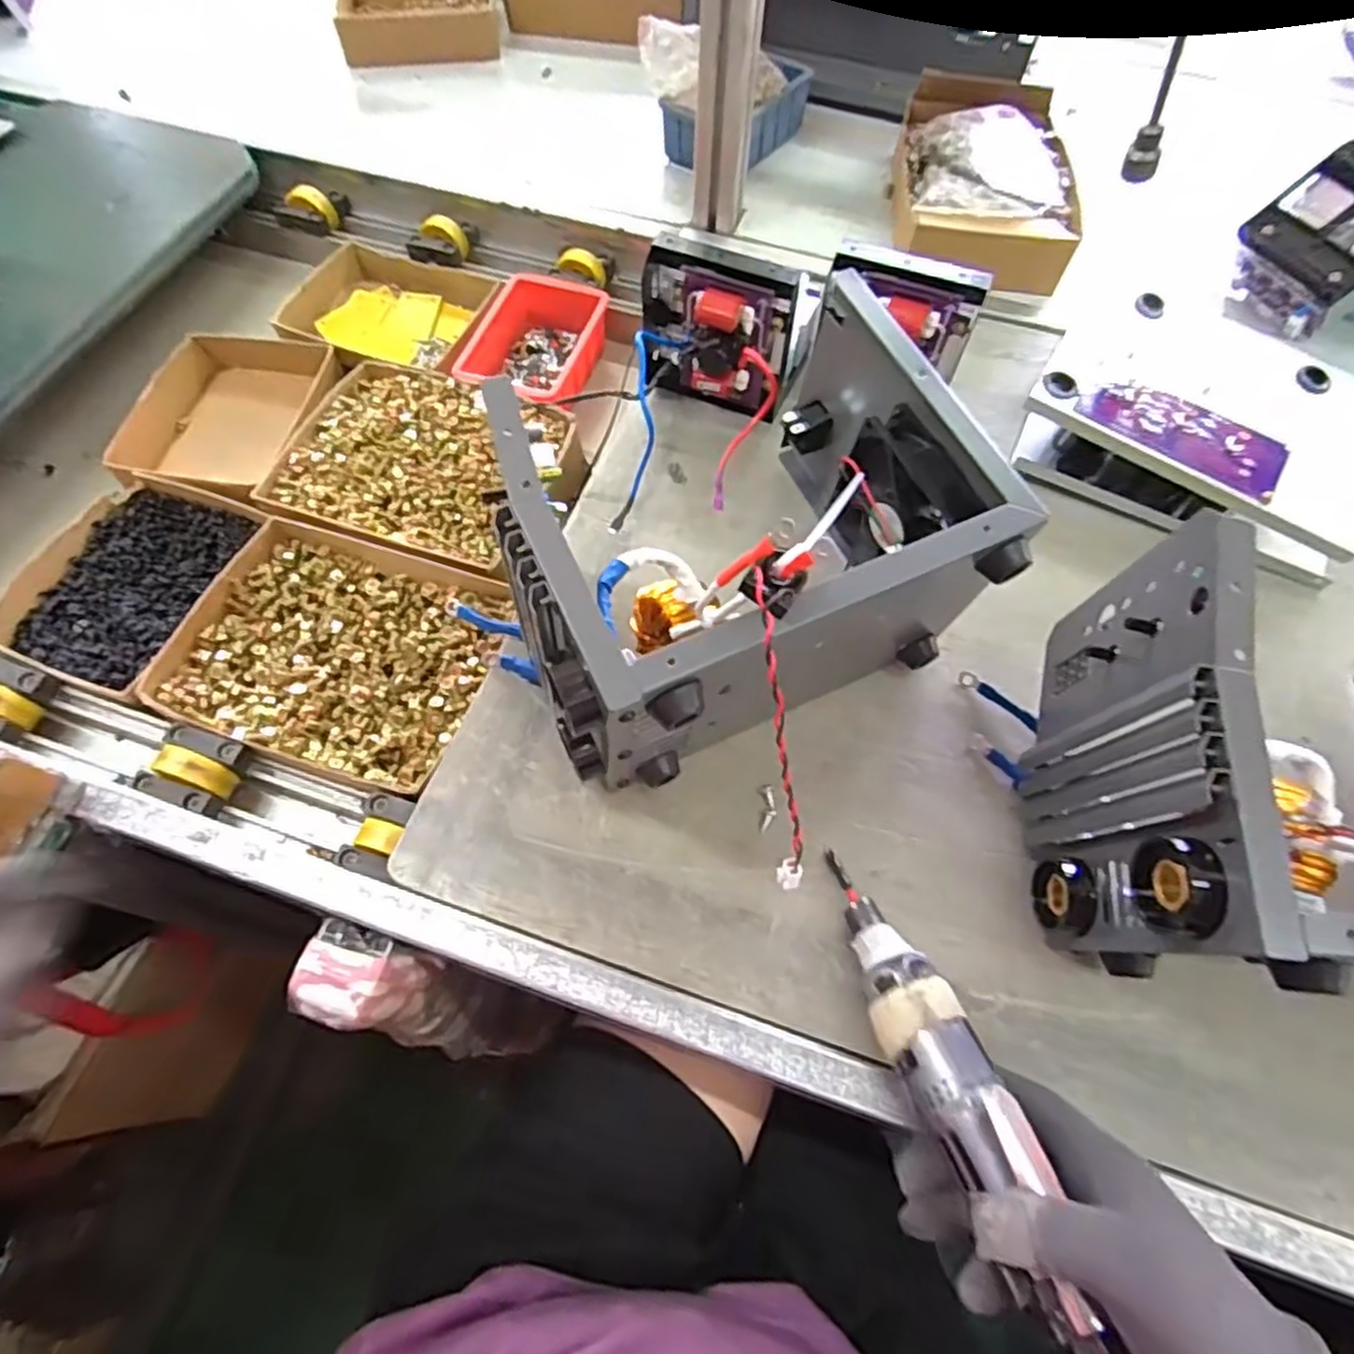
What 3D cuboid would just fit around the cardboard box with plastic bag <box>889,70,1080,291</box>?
[{"bbox_3d":[0.275,-0.443,0.662,0.154,0.072,0.226,10,62,3],"label":"cardboard box with plastic bag"}]

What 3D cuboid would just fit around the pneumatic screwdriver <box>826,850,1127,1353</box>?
[{"bbox_3d":[0.130,0.195,0.302,0.037,0.034,0.281,-16,49,-10],"label":"pneumatic screwdriver"}]

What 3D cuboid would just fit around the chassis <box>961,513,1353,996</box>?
[{"bbox_3d":[0.316,0.054,0.364,0.248,0.197,0.203,5,62,0],"label":"chassis"}]

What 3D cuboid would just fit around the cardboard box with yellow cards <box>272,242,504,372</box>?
[{"bbox_3d":[-0.269,-0.341,0.695,0.192,0.042,0.153,14,63,5],"label":"cardboard box with yellow cards"}]

